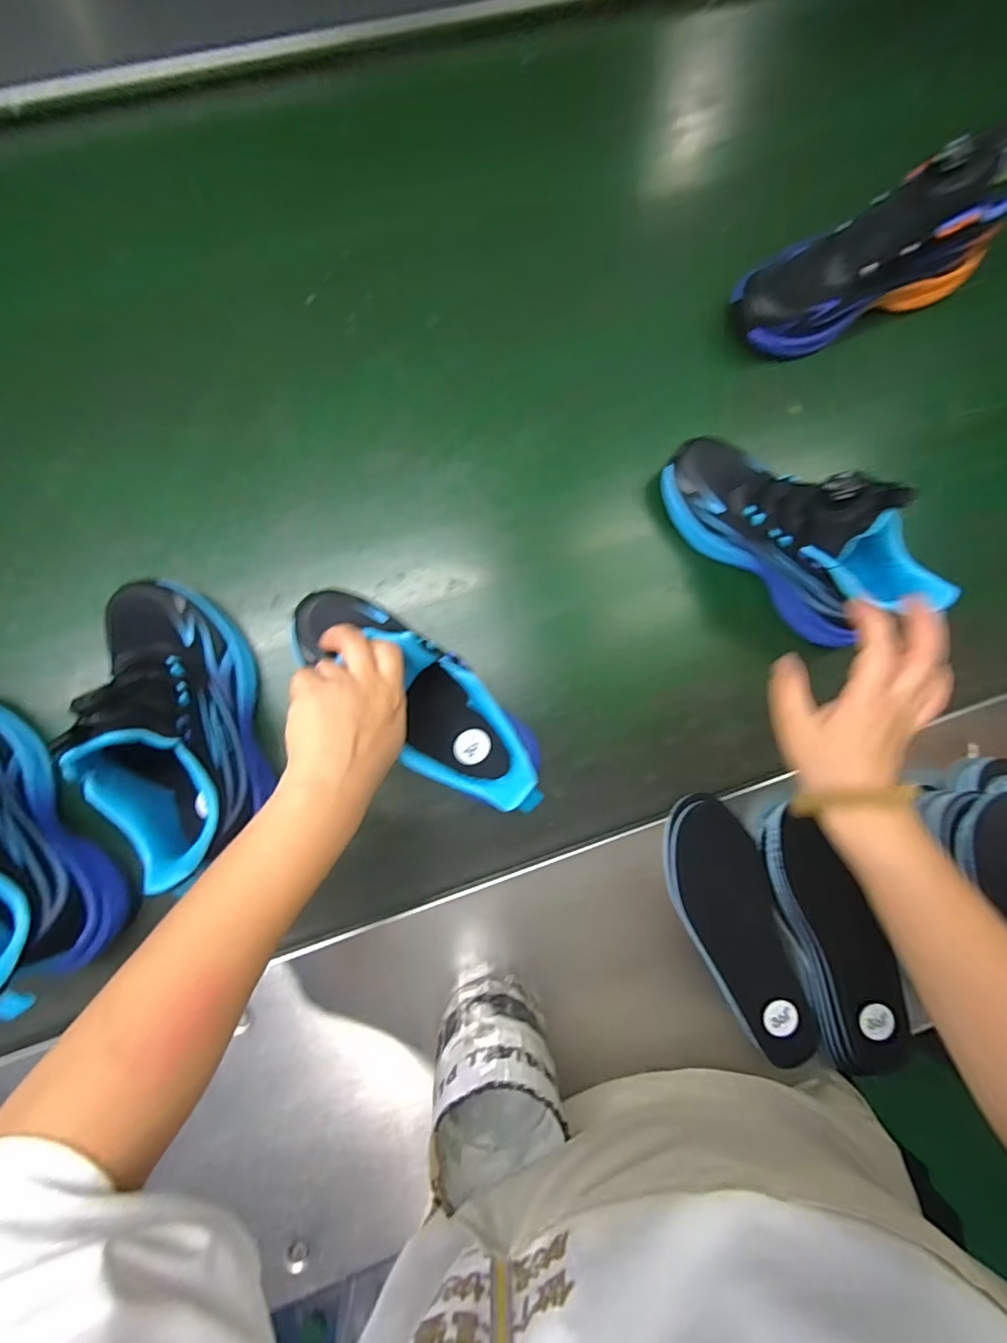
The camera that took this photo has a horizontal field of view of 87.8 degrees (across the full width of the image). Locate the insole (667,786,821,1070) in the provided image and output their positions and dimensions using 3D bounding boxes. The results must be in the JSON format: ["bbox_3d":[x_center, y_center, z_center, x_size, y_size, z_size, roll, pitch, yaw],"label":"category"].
[{"bbox_3d":[0.194,0.213,0.430,0.079,0.012,0.220,-21,87,-6],"label":"insole"}]

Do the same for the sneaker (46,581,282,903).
[{"bbox_3d":[-0.239,0.034,0.377,0.084,0.140,0.223,-16,87,-5],"label":"sneaker"}]

